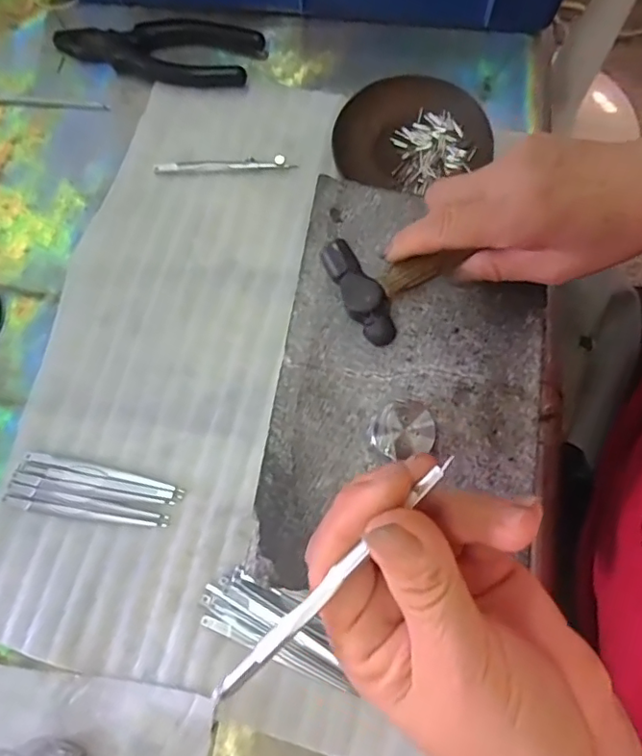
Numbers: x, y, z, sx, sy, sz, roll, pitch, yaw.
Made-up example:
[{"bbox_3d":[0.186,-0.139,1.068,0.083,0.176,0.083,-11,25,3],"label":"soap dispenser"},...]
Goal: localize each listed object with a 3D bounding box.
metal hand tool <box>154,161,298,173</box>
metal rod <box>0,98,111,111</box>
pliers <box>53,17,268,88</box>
[{"bbox_3d":[-0.074,-0.163,0.407,0.106,0.004,0.010,0,76,1],"label":"metal hand tool"},{"bbox_3d":[-0.215,-0.220,0.427,0.092,0.004,0.007,5,76,2],"label":"metal rod"},{"bbox_3d":[-0.131,-0.260,0.426,0.167,0.017,0.047,5,76,2],"label":"pliers"}]

